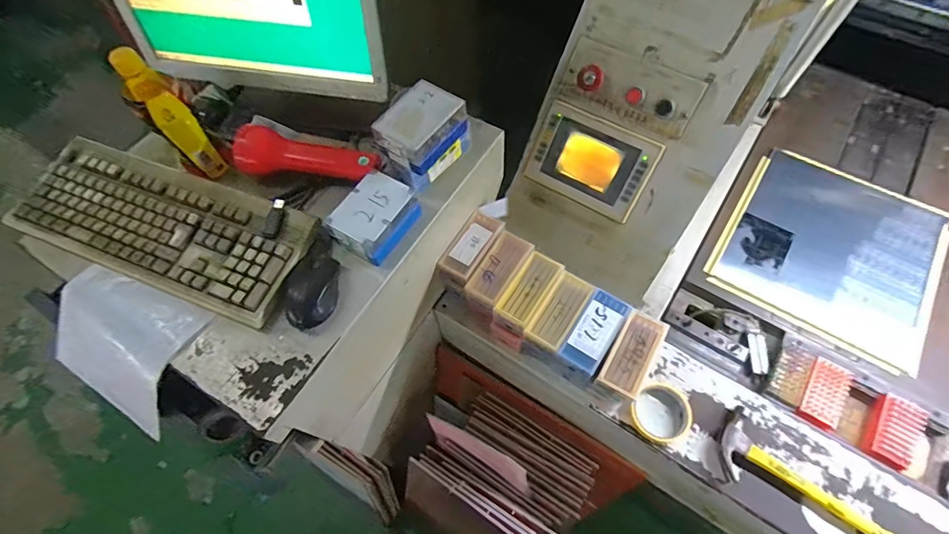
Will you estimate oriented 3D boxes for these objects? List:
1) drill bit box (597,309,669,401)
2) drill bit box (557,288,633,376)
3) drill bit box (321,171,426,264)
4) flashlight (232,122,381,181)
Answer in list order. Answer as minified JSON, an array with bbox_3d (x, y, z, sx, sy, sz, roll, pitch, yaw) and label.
[{"bbox_3d":[0.231,0.125,0.656,0.060,0.030,0.116,26,67,15],"label":"drill bit box"},{"bbox_3d":[0.180,0.093,0.670,0.060,0.020,0.120,32,68,18],"label":"drill bit box"},{"bbox_3d":[-0.139,-0.070,0.622,0.085,0.046,0.109,30,68,17],"label":"drill bit box"},{"bbox_3d":[-0.244,-0.164,0.665,0.199,0.058,0.066,-1,62,3],"label":"flashlight"}]

